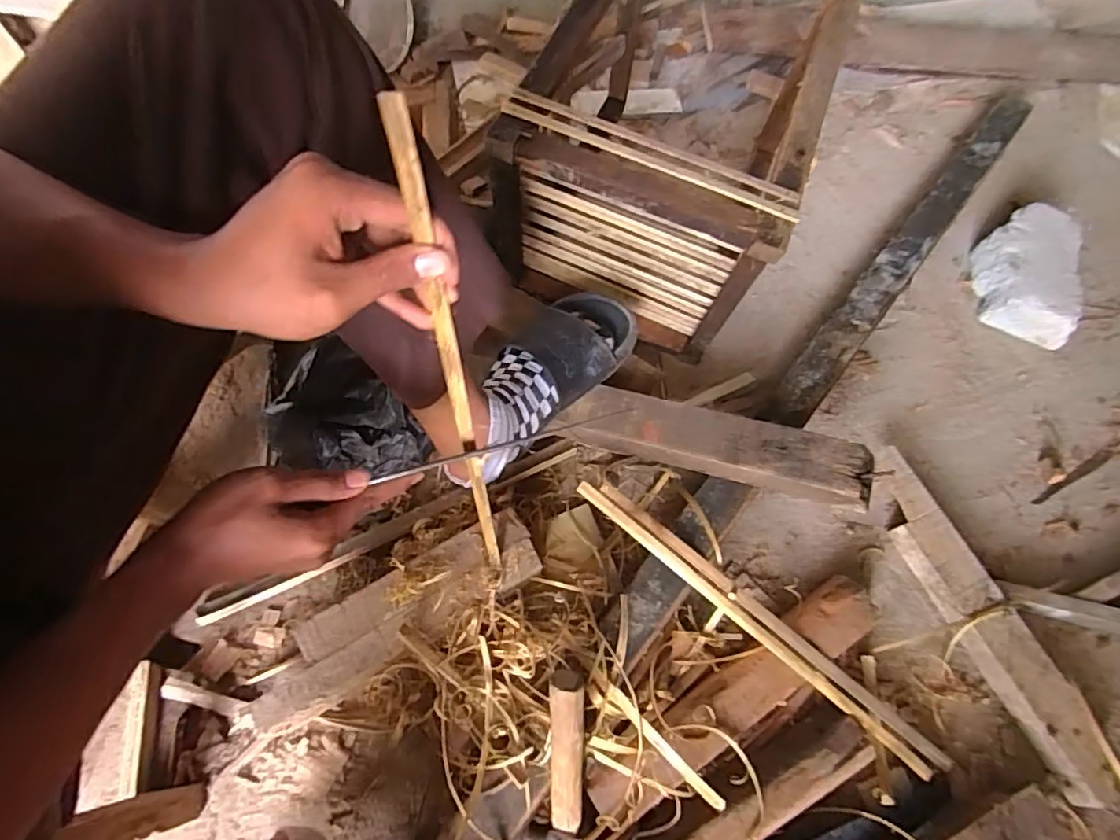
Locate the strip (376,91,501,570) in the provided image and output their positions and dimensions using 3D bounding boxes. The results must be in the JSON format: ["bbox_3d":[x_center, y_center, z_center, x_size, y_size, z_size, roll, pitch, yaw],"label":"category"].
[{"bbox_3d":[-0.069,0.006,0.415,0.012,0.458,0.013,-5,53,-4],"label":"strip"}]

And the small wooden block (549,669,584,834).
[{"bbox_3d":[0.006,0.301,0.512,0.029,0.021,0.176,0,110,-2],"label":"small wooden block"}]

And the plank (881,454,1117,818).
[{"bbox_3d":[0.481,0.218,0.662,0.069,0.040,0.382,-21,69,-11],"label":"plank"}]

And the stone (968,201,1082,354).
[{"bbox_3d":[0.701,-0.222,0.863,0.123,0.068,0.211,14,67,4],"label":"stone"}]

